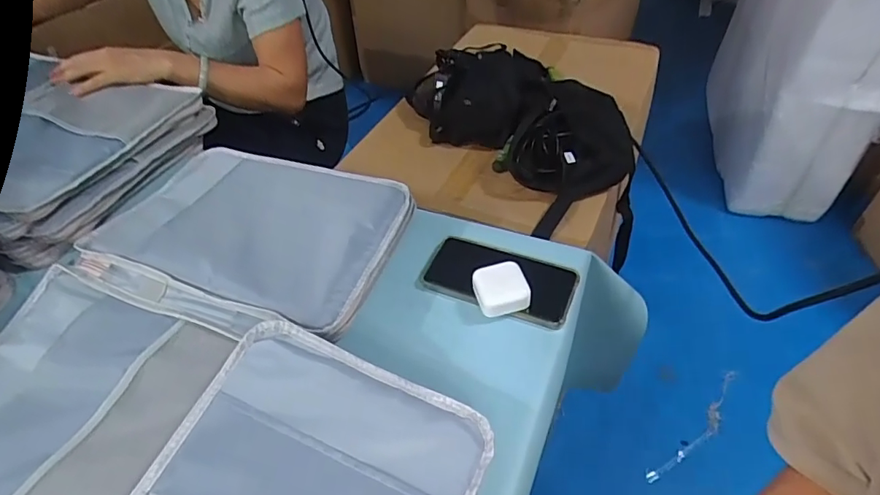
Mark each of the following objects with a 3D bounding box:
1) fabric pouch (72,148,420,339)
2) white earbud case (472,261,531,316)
[{"bbox_3d":[-0.212,-0.041,0.574,0.328,0.023,0.217,13,52,17],"label":"fabric pouch"},{"bbox_3d":[0.064,0.043,0.542,0.053,0.021,0.053,-13,46,-7],"label":"white earbud case"}]

